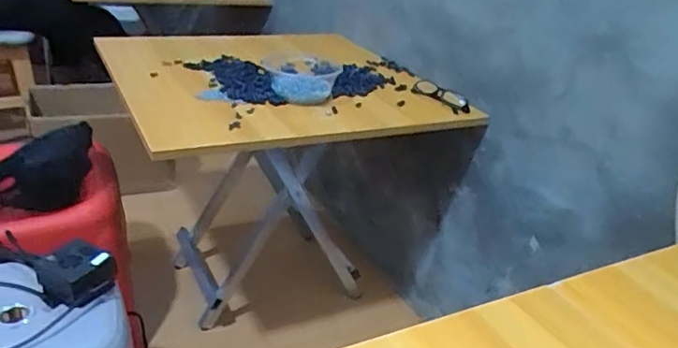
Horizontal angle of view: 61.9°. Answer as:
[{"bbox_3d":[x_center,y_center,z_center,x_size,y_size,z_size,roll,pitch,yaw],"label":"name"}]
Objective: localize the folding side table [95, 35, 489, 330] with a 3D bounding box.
[{"bbox_3d":[-0.138,0.005,1.224,0.597,0.522,0.617,-7,30,-26],"label":"folding side table"}]

